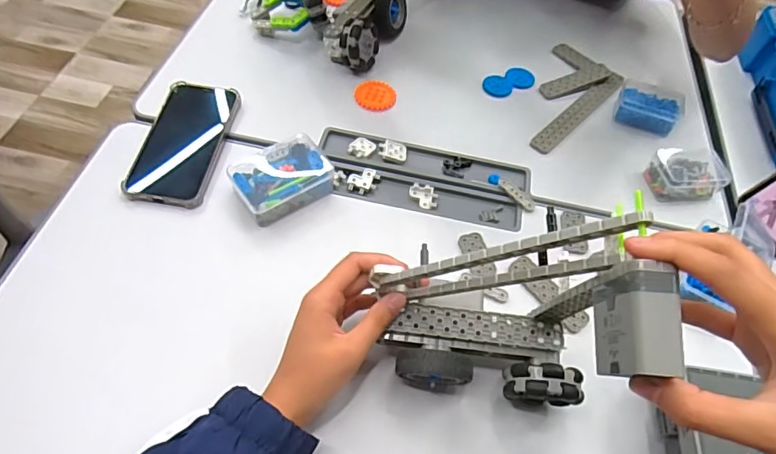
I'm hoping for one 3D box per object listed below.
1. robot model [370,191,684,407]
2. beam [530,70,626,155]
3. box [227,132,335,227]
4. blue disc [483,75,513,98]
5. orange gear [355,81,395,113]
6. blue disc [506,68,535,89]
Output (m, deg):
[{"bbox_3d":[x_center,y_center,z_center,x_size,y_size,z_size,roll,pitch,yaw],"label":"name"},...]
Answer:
[{"bbox_3d":[0.068,0.066,0.347,0.155,0.206,0.094,10,57,4],"label":"robot model"},{"bbox_3d":[0.244,-0.148,0.644,0.026,0.009,0.196,40,61,20],"label":"beam"},{"bbox_3d":[-0.110,-0.052,0.529,0.097,0.028,0.074,-28,63,-22],"label":"box"},{"bbox_3d":[0.143,-0.184,0.660,0.037,0.004,0.038,3,56,-4],"label":"blue disc"},{"bbox_3d":[-0.015,-0.162,0.626,0.050,0.004,0.050,3,56,-4],"label":"orange gear"},{"bbox_3d":[0.176,-0.198,0.670,0.036,0.004,0.039,3,56,-4],"label":"blue disc"}]

